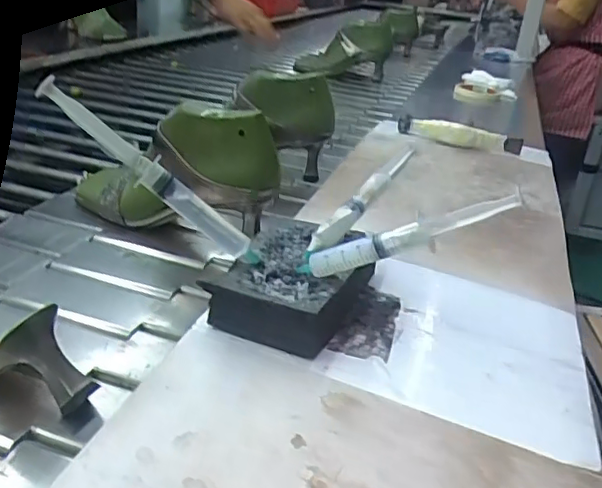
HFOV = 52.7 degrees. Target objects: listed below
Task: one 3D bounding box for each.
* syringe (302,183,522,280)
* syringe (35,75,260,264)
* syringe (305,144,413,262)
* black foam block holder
[{"bbox_3d":[0.062,-0.003,0.372,0.145,0.018,0.013,-19,16,25],"label":"syringe"},{"bbox_3d":[-0.092,-0.043,0.385,0.167,0.021,0.014,41,22,-14],"label":"syringe"},{"bbox_3d":[0.047,-0.035,0.469,0.019,0.020,0.140,24,52,30],"label":"syringe"},{"bbox_3d":[-0.002,0.025,0.427,0.087,0.036,0.130,15,27,15],"label":"black foam block holder"}]

